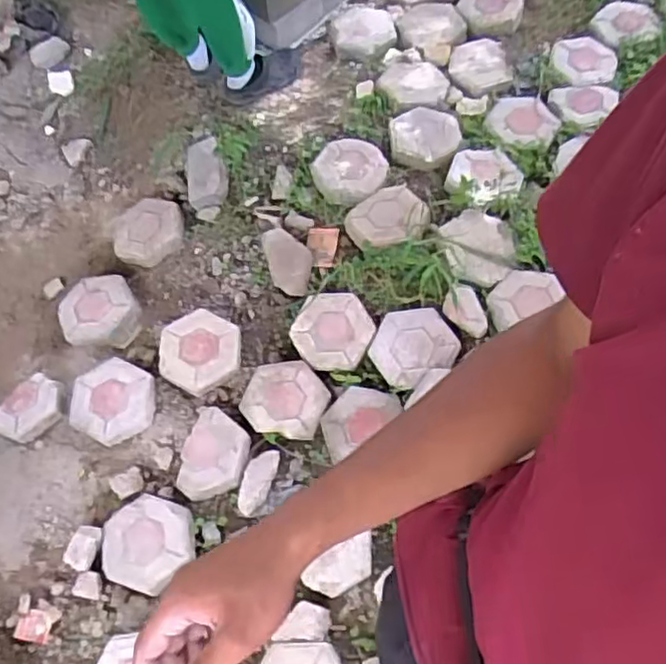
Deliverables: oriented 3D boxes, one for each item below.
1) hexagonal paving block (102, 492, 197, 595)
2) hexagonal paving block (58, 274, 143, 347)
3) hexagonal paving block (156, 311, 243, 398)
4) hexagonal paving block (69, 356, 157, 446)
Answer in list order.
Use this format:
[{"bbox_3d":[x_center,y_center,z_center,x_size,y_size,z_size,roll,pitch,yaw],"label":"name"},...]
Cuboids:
[{"bbox_3d":[-0.419,0.481,1.520,0.222,0.048,0.207,15,63,14],"label":"hexagonal paving block"},{"bbox_3d":[-0.644,-0.066,1.845,0.235,0.065,0.200,2,60,5],"label":"hexagonal paving block"},{"bbox_3d":[-0.346,0.041,1.720,0.224,0.066,0.199,-31,63,-13],"label":"hexagonal paving block"},{"bbox_3d":[-0.554,0.172,1.687,0.213,0.071,0.211,16,62,13],"label":"hexagonal paving block"}]

